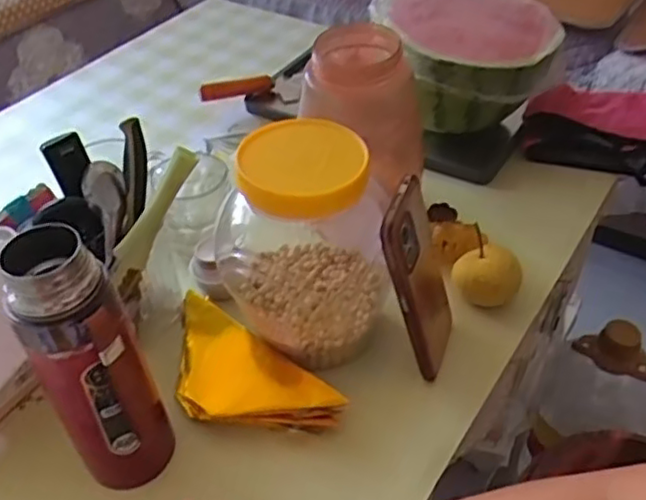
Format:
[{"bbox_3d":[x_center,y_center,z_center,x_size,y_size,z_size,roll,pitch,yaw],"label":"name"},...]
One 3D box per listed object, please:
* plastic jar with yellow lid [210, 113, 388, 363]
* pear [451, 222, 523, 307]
[{"bbox_3d":[-0.010,-0.002,0.540,0.115,0.194,0.116,-2,43,2],"label":"plastic jar with yellow lid"},{"bbox_3d":[0.150,0.024,0.603,0.059,0.062,0.051,14,45,18],"label":"pear"}]

